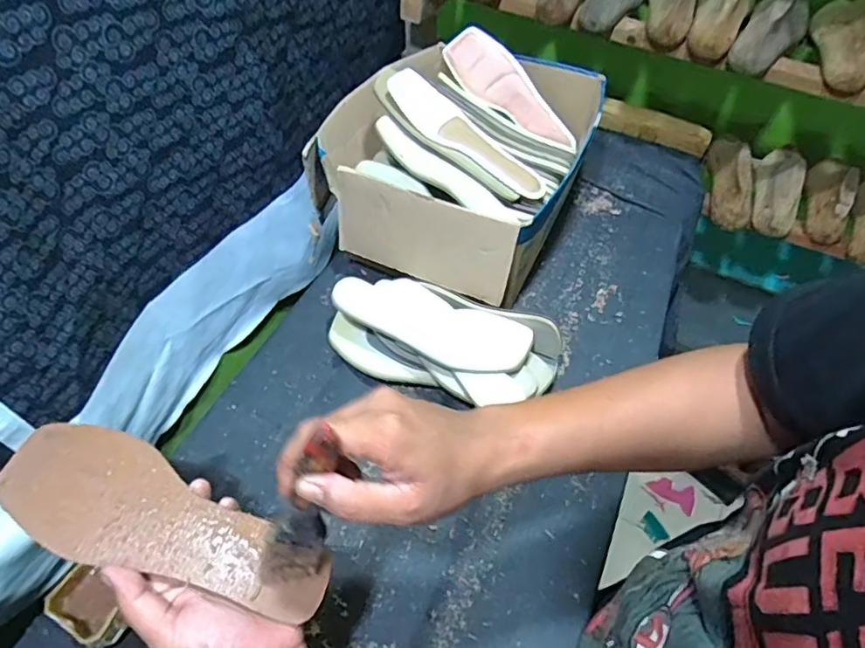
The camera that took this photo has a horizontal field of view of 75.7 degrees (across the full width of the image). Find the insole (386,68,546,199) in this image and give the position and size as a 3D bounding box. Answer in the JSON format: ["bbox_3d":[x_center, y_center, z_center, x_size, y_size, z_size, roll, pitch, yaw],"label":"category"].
[{"bbox_3d":[0.050,-0.255,0.751,0.243,0.024,0.080,32,53,-15],"label":"insole"}]

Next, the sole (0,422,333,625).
[{"bbox_3d":[-0.193,0.141,0.396,0.247,0.022,0.080,24,56,6],"label":"sole"}]

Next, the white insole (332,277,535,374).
[{"bbox_3d":[0.000,-0.005,0.661,0.230,0.030,0.080,23,56,14],"label":"white insole"}]

